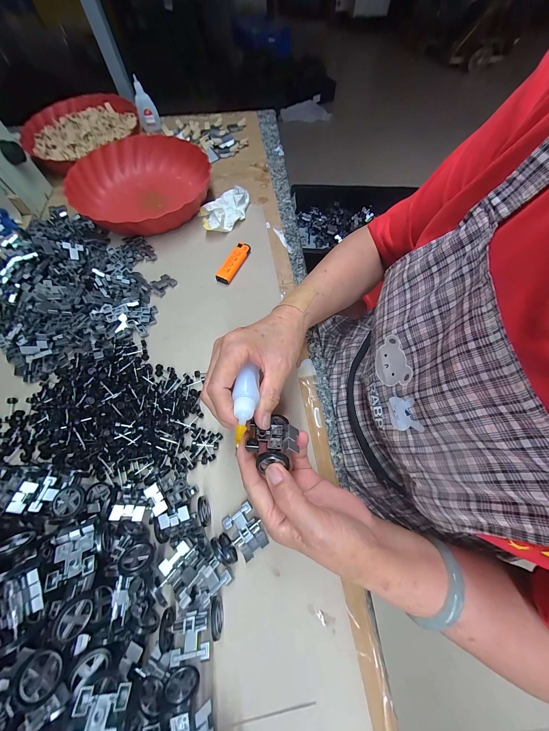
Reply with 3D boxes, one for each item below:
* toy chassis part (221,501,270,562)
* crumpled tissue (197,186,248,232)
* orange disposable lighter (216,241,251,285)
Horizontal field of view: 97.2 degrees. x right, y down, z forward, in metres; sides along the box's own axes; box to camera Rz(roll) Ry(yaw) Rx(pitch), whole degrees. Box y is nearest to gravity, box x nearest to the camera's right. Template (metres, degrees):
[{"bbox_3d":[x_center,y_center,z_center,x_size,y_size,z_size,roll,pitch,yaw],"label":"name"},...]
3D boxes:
[{"bbox_3d":[-0.029,0.167,0.244,0.031,0.013,0.043,-33,71,-16],"label":"toy chassis part"},{"bbox_3d":[-0.090,-0.285,0.440,0.066,0.028,0.113,43,71,16],"label":"crumpled tissue"},{"bbox_3d":[-0.067,-0.172,0.399,0.026,0.013,0.081,24,67,9],"label":"orange disposable lighter"}]

